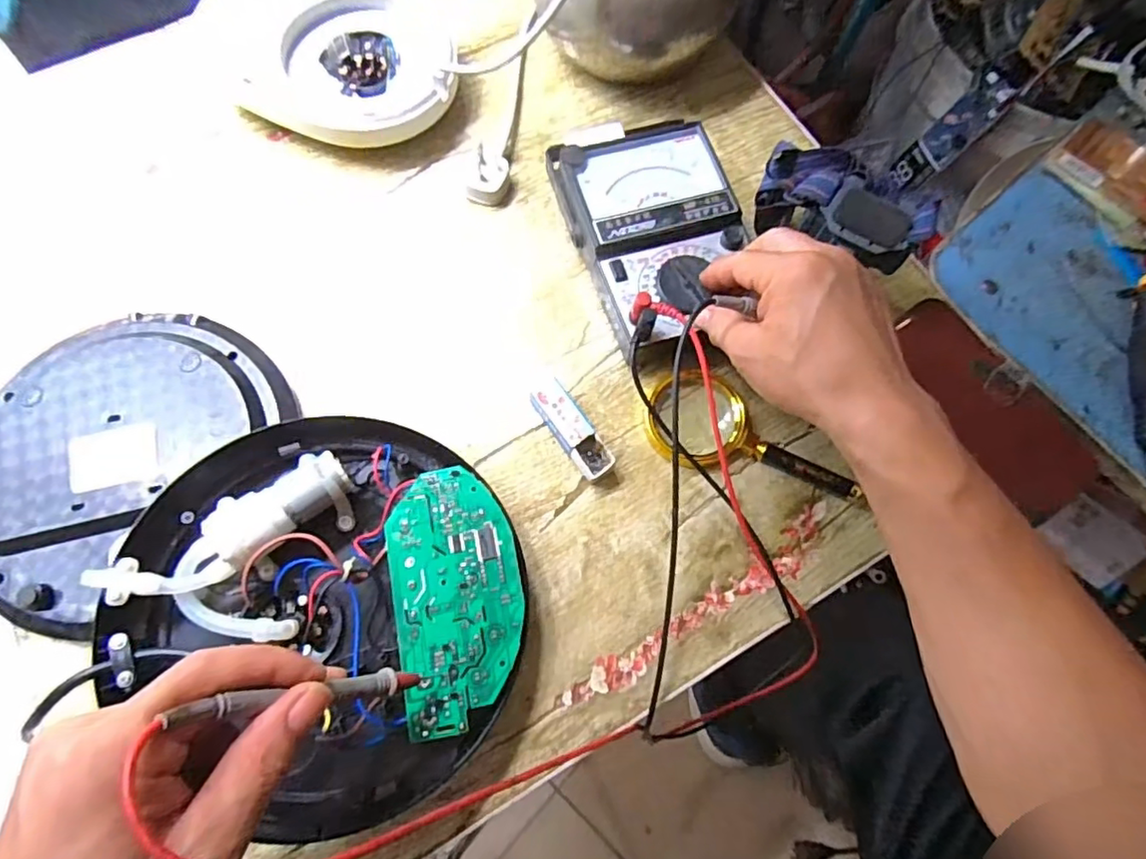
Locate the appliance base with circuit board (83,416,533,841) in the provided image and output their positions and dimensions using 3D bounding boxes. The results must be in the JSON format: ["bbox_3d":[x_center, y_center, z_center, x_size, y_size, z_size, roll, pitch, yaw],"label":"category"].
[{"bbox_3d":[-0.130,0.094,0.353,0.223,0.066,0.193,38,75,9],"label":"appliance base with circuit board"}]

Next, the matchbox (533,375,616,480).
[{"bbox_3d":[-0.001,0.000,0.408,0.023,0.020,0.073,-34,77,-12],"label":"matchbox"}]

